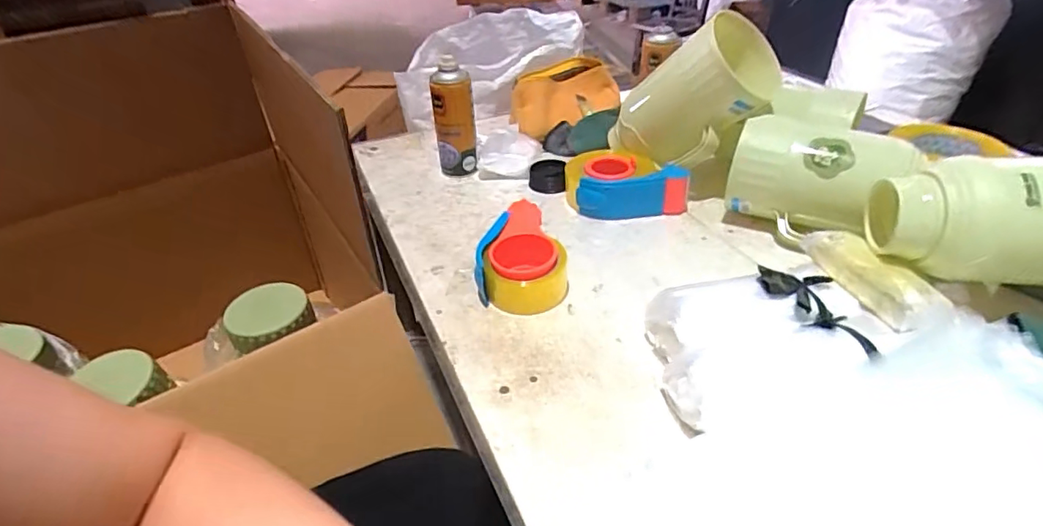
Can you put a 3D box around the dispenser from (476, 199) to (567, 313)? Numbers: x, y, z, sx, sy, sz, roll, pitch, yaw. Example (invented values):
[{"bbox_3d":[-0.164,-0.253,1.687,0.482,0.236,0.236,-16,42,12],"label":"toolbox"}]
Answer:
[{"bbox_3d":[-0.001,-0.010,0.681,0.105,0.062,0.147,-3,36,1],"label":"dispenser"}]

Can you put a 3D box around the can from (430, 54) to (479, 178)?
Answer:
[{"bbox_3d":[-0.108,-0.229,0.883,0.064,0.181,0.050,-8,37,-5],"label":"can"}]

